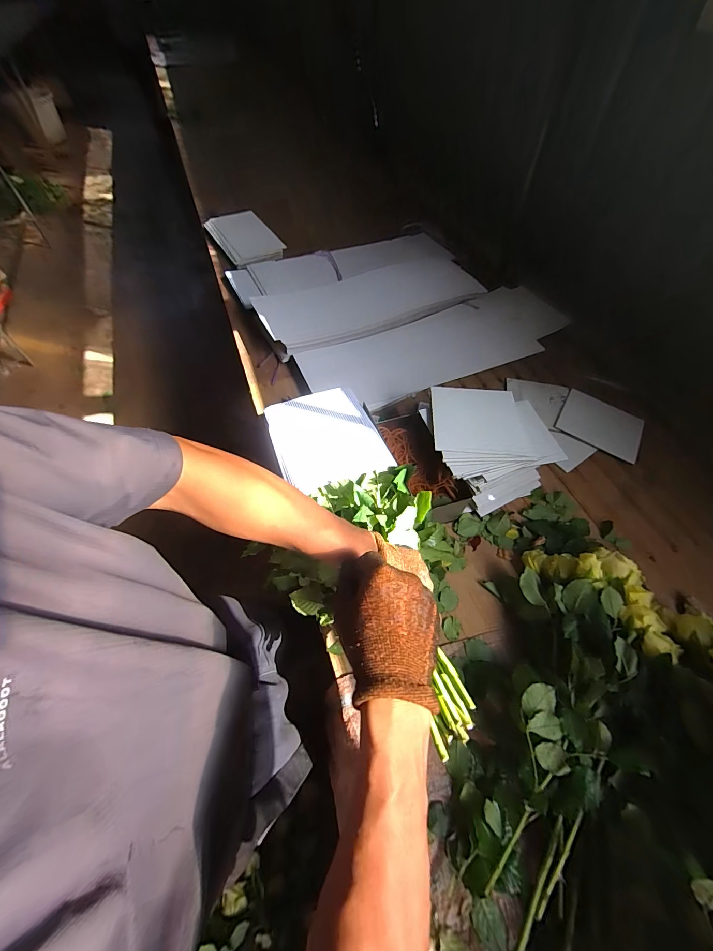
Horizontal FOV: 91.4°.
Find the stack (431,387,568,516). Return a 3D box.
[{"bbox_3d":[0.253,-0.050,0.667,0.228,0.117,0.220,-3,57,0],"label":"stack"}]

